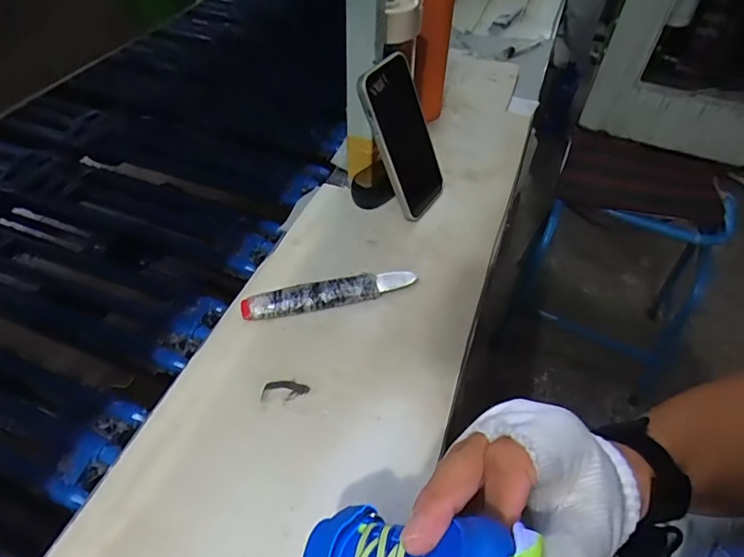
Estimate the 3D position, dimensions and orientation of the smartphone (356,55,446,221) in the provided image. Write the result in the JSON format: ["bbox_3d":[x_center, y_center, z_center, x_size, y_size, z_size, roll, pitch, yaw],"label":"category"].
[{"bbox_3d":[0.038,-0.144,0.496,0.015,0.168,0.083,11,52,39],"label":"smartphone"}]

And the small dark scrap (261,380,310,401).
[{"bbox_3d":[-0.070,0.091,0.387,0.038,0.004,0.018,1,47,1],"label":"small dark scrap"}]

